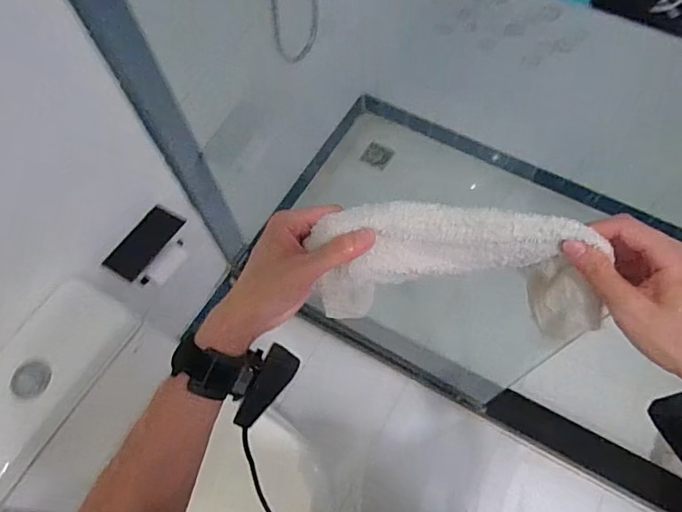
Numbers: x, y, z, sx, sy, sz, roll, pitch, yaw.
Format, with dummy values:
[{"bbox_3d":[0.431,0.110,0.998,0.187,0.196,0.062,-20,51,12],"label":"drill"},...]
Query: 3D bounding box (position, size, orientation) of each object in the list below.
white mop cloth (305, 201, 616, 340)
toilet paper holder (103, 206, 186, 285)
[{"bbox_3d":[0.088,0.017,0.392,0.212,0.128,0.053,9,63,3],"label":"white mop cloth"},{"bbox_3d":[-0.395,-0.008,1.028,0.075,0.103,0.169,26,65,12],"label":"toilet paper holder"}]

